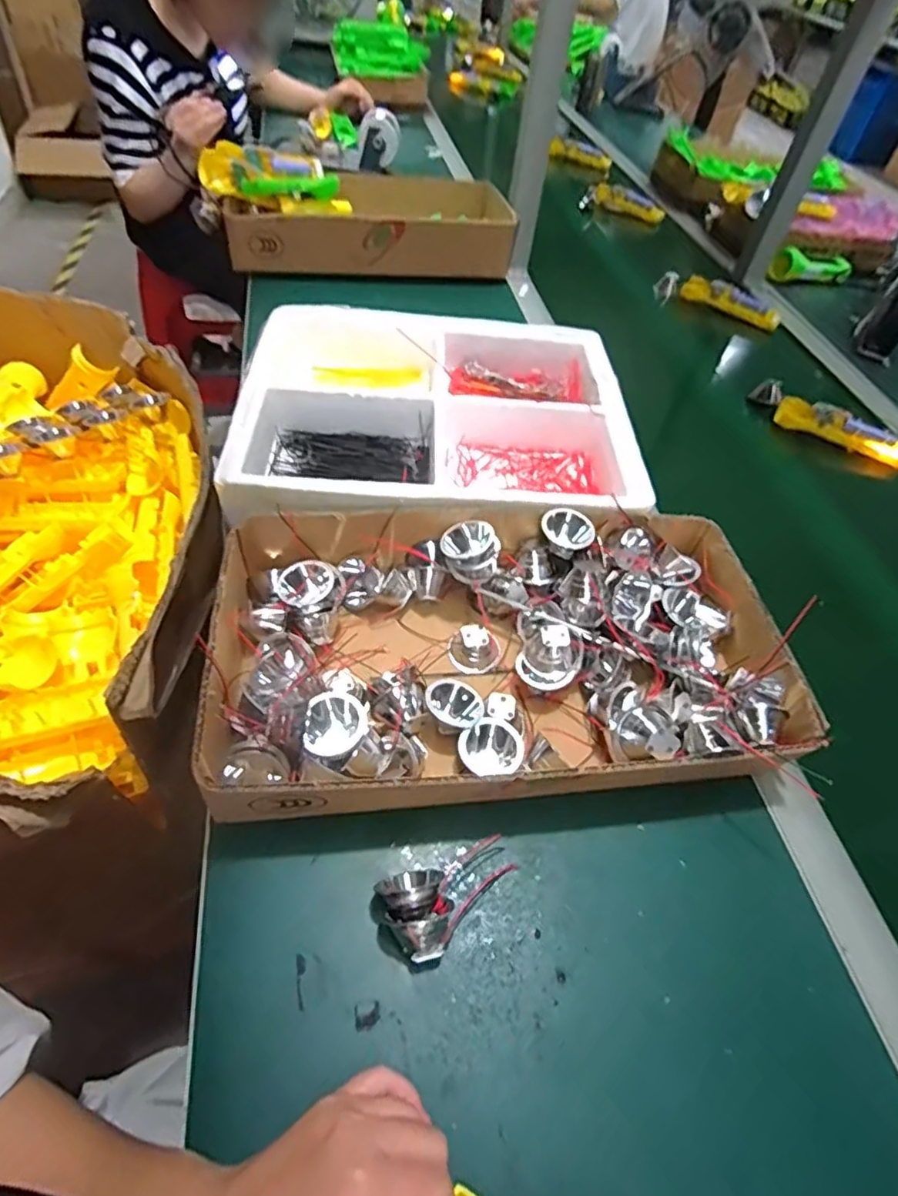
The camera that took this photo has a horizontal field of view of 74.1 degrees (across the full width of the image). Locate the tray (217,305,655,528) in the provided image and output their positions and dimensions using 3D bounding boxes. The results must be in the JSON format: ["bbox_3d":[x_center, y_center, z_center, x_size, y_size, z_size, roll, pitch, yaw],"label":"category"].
[{"bbox_3d":[-0.012,-0.189,0.627,0.388,0.068,0.337,5,51,-5],"label":"tray"}]

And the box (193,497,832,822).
[{"bbox_3d":[0.041,0.037,0.469,0.422,0.082,0.232,-1,52,-9],"label":"box"}]

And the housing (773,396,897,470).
[{"bbox_3d":[0.515,-0.219,0.776,0.165,0.031,0.040,27,52,13],"label":"housing"}]

